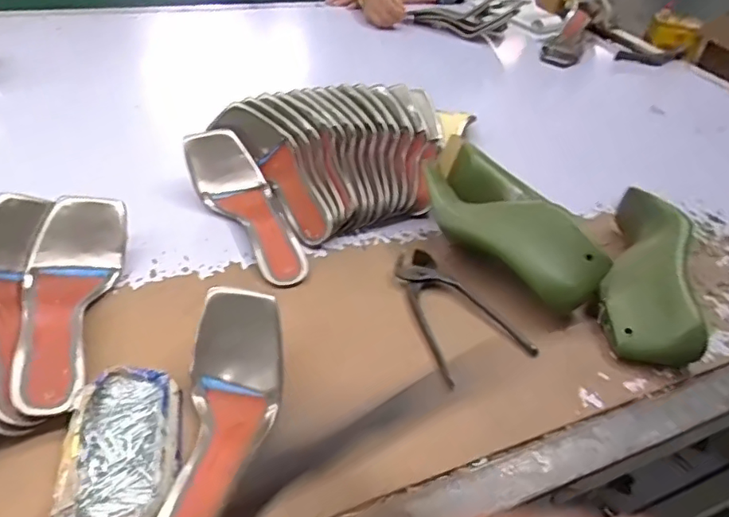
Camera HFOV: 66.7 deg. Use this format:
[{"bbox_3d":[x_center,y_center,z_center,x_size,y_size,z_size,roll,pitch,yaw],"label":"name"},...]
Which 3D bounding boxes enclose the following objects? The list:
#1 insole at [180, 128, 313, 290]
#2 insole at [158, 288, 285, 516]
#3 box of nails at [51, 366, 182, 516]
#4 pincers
[{"bbox_3d":[-0.134,-0.061,0.622,0.080,0.056,0.226,-14,45,-23],"label":"insole"},{"bbox_3d":[-0.107,0.127,0.416,0.074,0.067,0.214,5,41,-3],"label":"insole"},{"bbox_3d":[-0.179,0.136,0.412,0.078,0.025,0.138,-6,42,-15],"label":"box of nails"},{"bbox_3d":[0.078,0.053,0.556,0.093,0.012,0.165,-21,48,-29],"label":"pincers"}]

